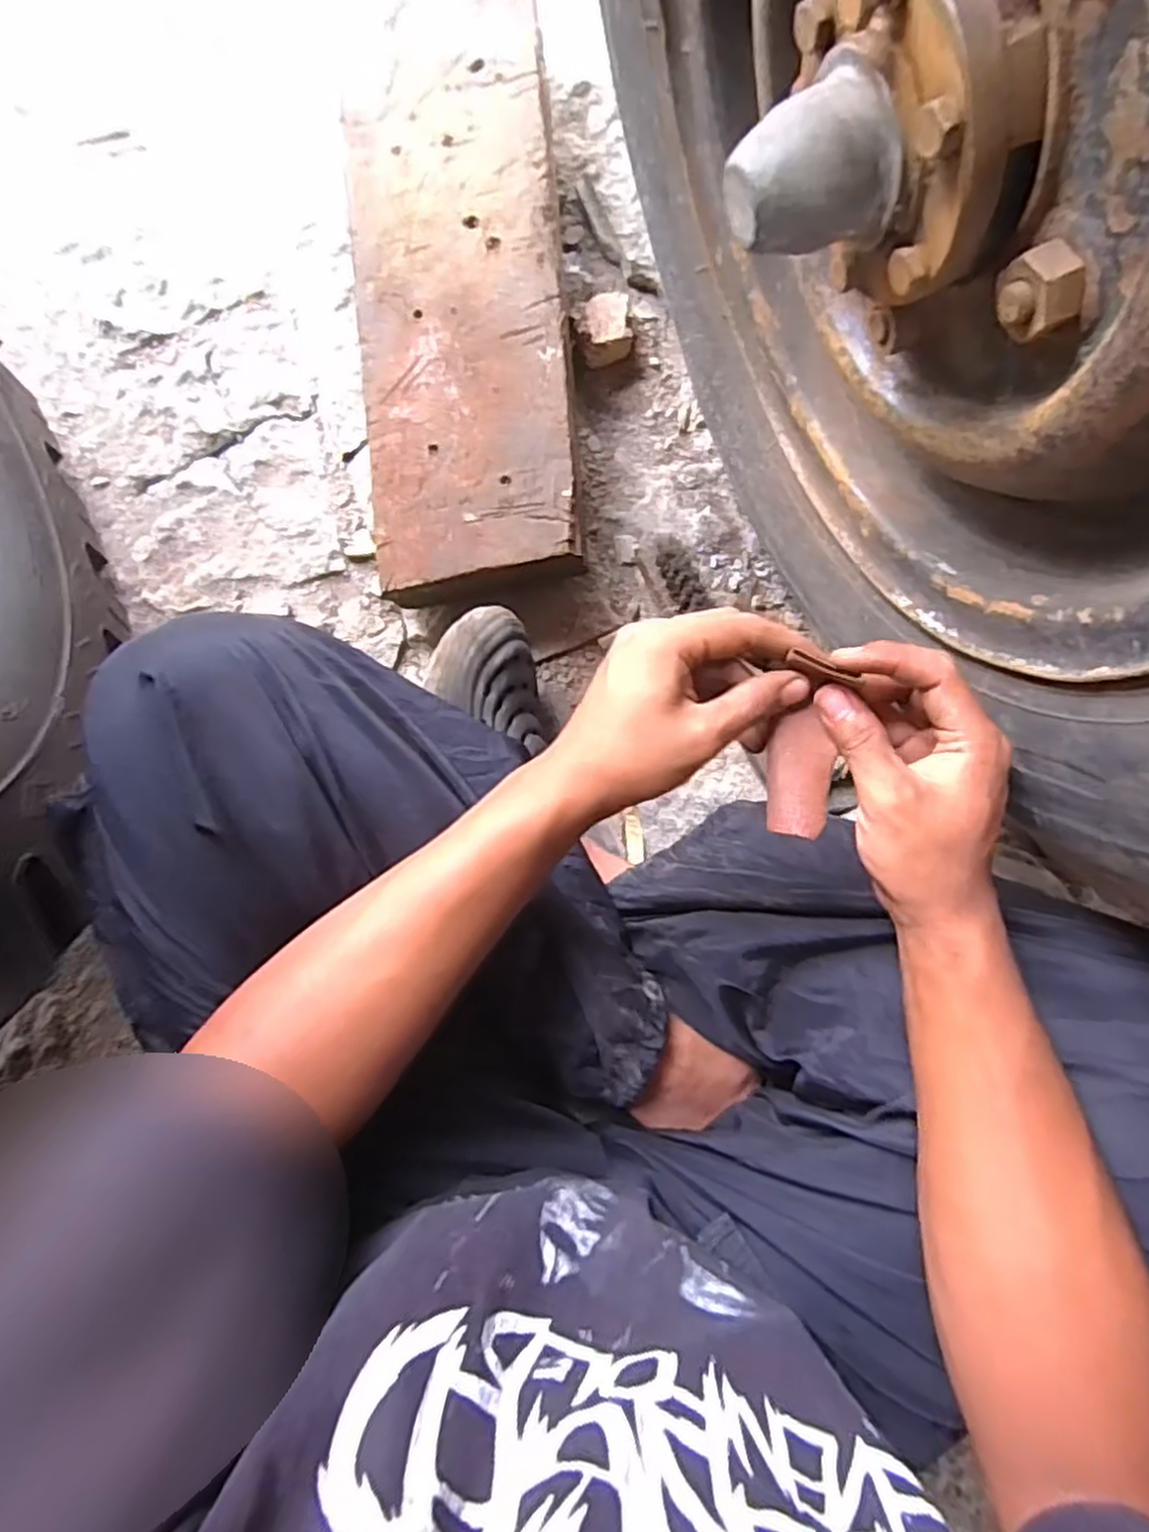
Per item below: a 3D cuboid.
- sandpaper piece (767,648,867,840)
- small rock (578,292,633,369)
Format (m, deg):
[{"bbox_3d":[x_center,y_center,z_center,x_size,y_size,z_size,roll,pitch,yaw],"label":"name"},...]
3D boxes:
[{"bbox_3d":[0.115,-0.009,0.365,0.031,0.024,0.086,9,94,1],"label":"sandpaper piece"},{"bbox_3d":[0.025,-0.365,0.618,0.042,0.031,0.042,-13,89,1],"label":"small rock"}]

